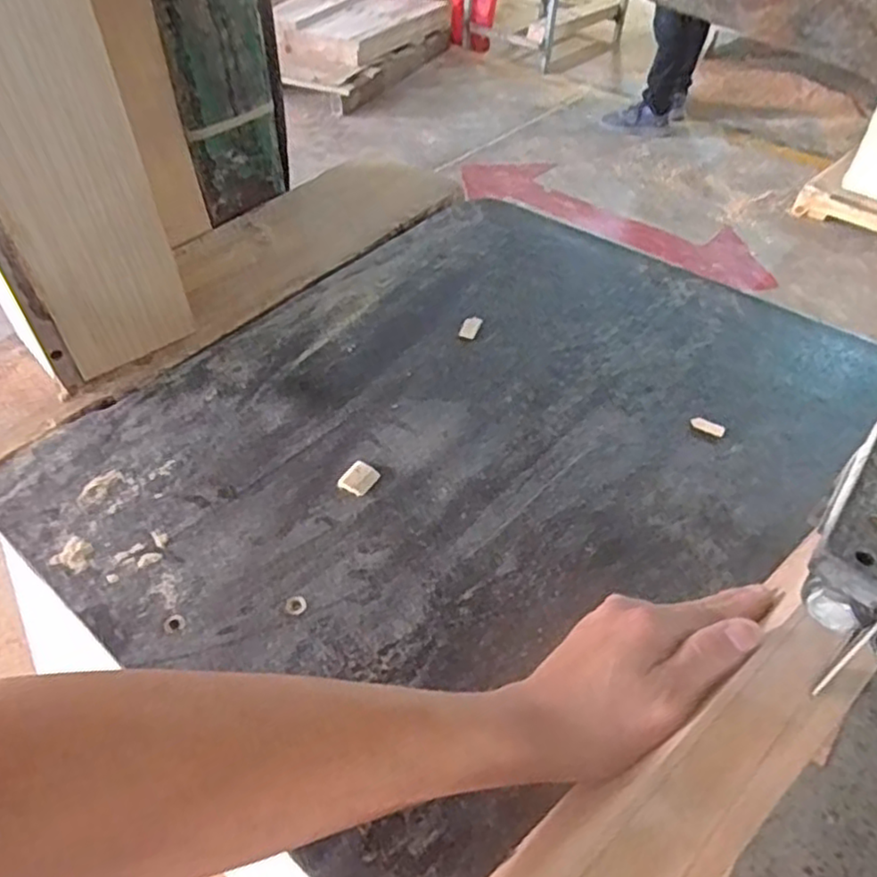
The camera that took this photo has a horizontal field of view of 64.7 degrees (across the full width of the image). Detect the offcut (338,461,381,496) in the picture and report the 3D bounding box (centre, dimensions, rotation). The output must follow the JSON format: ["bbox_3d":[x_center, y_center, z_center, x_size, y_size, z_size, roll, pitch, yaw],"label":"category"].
[{"bbox_3d":[-0.053,0.027,0.463,0.021,0.006,0.025,25,51,20],"label":"offcut"}]

